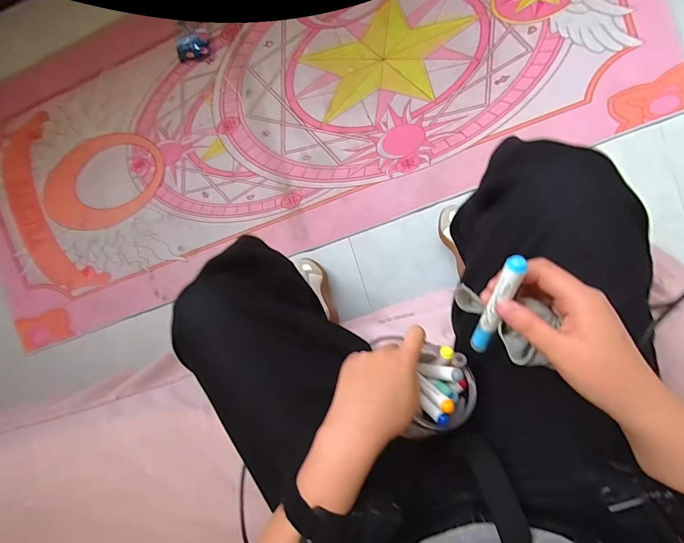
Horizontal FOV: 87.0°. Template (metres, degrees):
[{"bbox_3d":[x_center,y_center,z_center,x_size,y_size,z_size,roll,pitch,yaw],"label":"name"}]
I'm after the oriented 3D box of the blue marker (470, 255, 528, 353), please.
[{"bbox_3d":[0.126,0.031,0.296,0.014,0.012,0.105,7,132,6],"label":"blue marker"}]

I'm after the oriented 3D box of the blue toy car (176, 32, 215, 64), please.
[{"bbox_3d":[-0.387,-0.587,0.945,0.090,0.033,0.061,-5,93,7],"label":"blue toy car"}]

